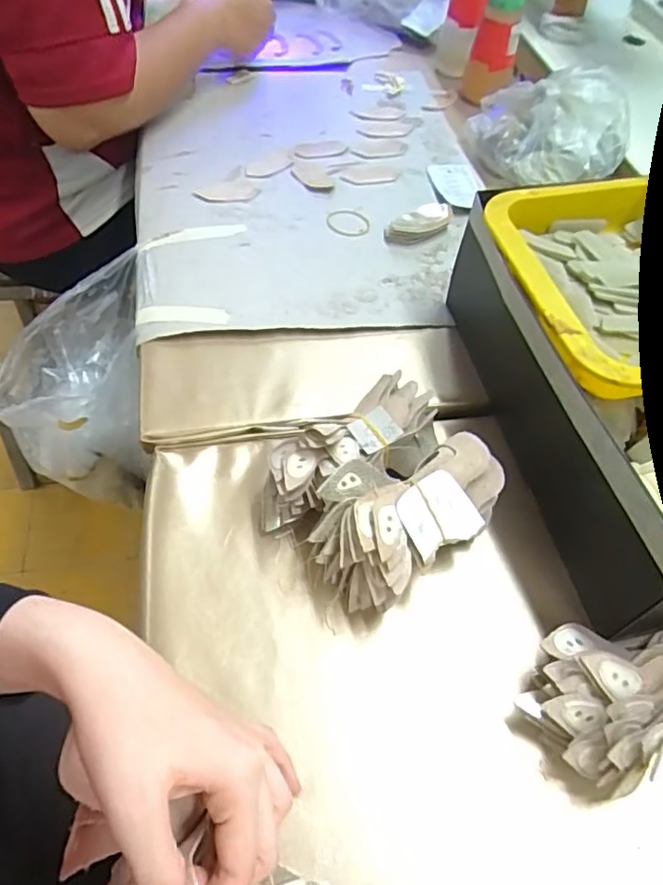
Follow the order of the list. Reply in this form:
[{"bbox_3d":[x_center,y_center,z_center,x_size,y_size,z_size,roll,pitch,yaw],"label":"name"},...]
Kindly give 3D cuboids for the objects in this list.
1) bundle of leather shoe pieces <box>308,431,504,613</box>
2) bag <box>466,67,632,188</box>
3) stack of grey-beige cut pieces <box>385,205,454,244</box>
[{"bbox_3d":[0.053,0.053,0.399,0.133,0.062,0.069,-32,62,-23],"label":"bundle of leather shoe pieces"},{"bbox_3d":[0.247,-0.351,0.671,0.173,0.092,0.144,13,55,6],"label":"bag"},{"bbox_3d":[0.092,-0.230,0.623,0.075,0.016,0.038,-19,58,-16],"label":"stack of grey-beige cut pieces"}]

